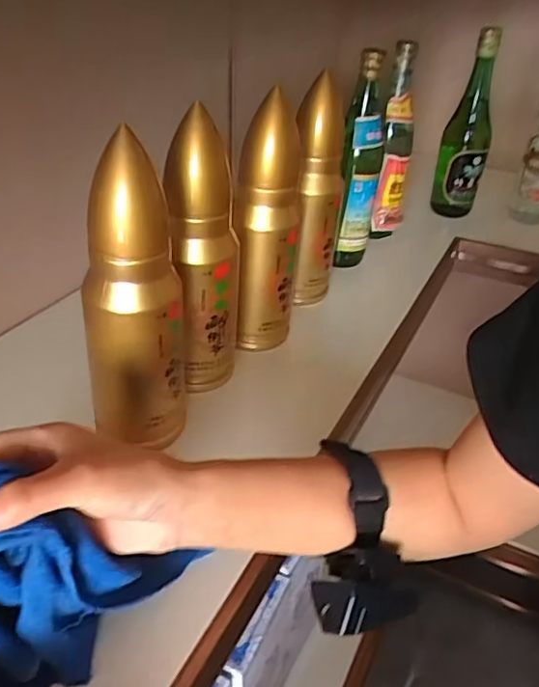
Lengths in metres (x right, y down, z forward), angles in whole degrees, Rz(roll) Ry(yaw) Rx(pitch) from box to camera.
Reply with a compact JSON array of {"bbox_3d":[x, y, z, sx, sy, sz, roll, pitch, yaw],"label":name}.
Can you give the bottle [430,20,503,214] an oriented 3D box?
[{"bbox_3d":[0.307,-0.326,0.893,0.071,0.272,0.066,13,35,14],"label":"bottle"}]

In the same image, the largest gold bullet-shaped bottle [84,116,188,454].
[{"bbox_3d":[-0.100,-0.027,0.431,0.069,0.226,0.067,-4,35,-11],"label":"largest gold bullet-shaped bottle"}]

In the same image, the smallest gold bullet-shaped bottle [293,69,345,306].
[{"bbox_3d":[0.052,-0.158,0.637,0.055,0.235,0.049,8,34,6],"label":"smallest gold bullet-shaped bottle"}]

